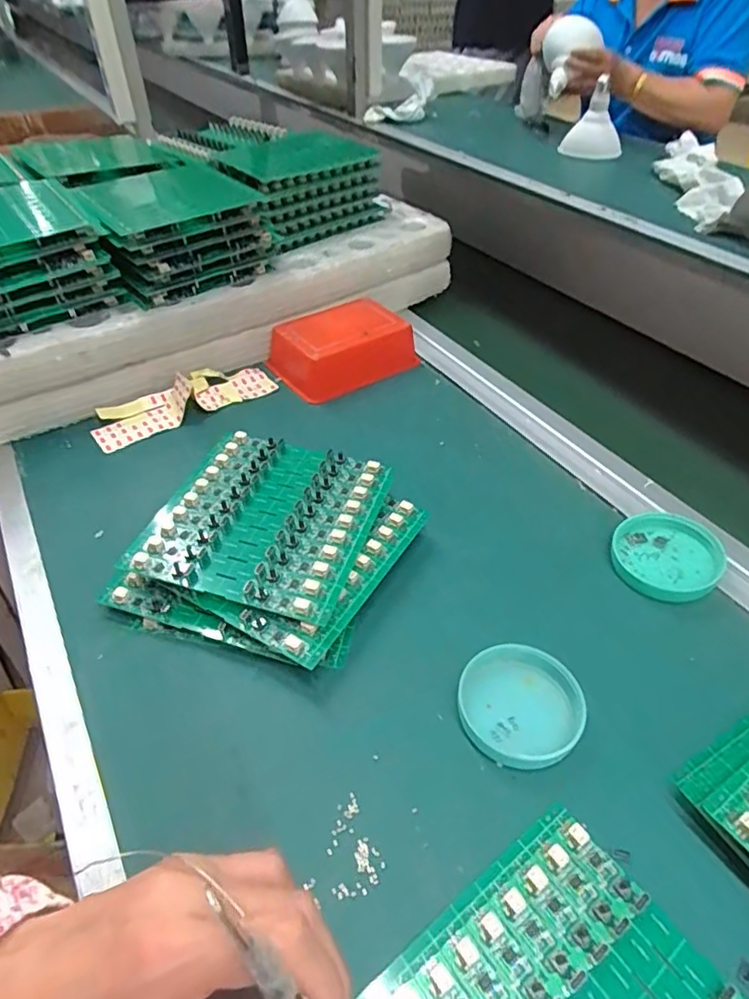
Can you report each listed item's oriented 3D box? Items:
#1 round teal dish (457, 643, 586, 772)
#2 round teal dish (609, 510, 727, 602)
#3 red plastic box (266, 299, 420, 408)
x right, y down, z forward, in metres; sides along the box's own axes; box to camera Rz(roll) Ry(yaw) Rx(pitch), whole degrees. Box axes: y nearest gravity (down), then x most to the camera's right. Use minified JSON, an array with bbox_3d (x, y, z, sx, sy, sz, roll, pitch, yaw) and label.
[{"bbox_3d":[0.078,0.109,0.314,0.063,0.012,0.062,-1,44,1],"label":"round teal dish"},{"bbox_3d":[0.192,0.035,0.388,0.065,0.014,0.063,-1,44,1],"label":"round teal dish"},{"bbox_3d":[-0.032,-0.147,0.559,0.124,0.046,0.090,-26,49,-24],"label":"red plastic box"}]

